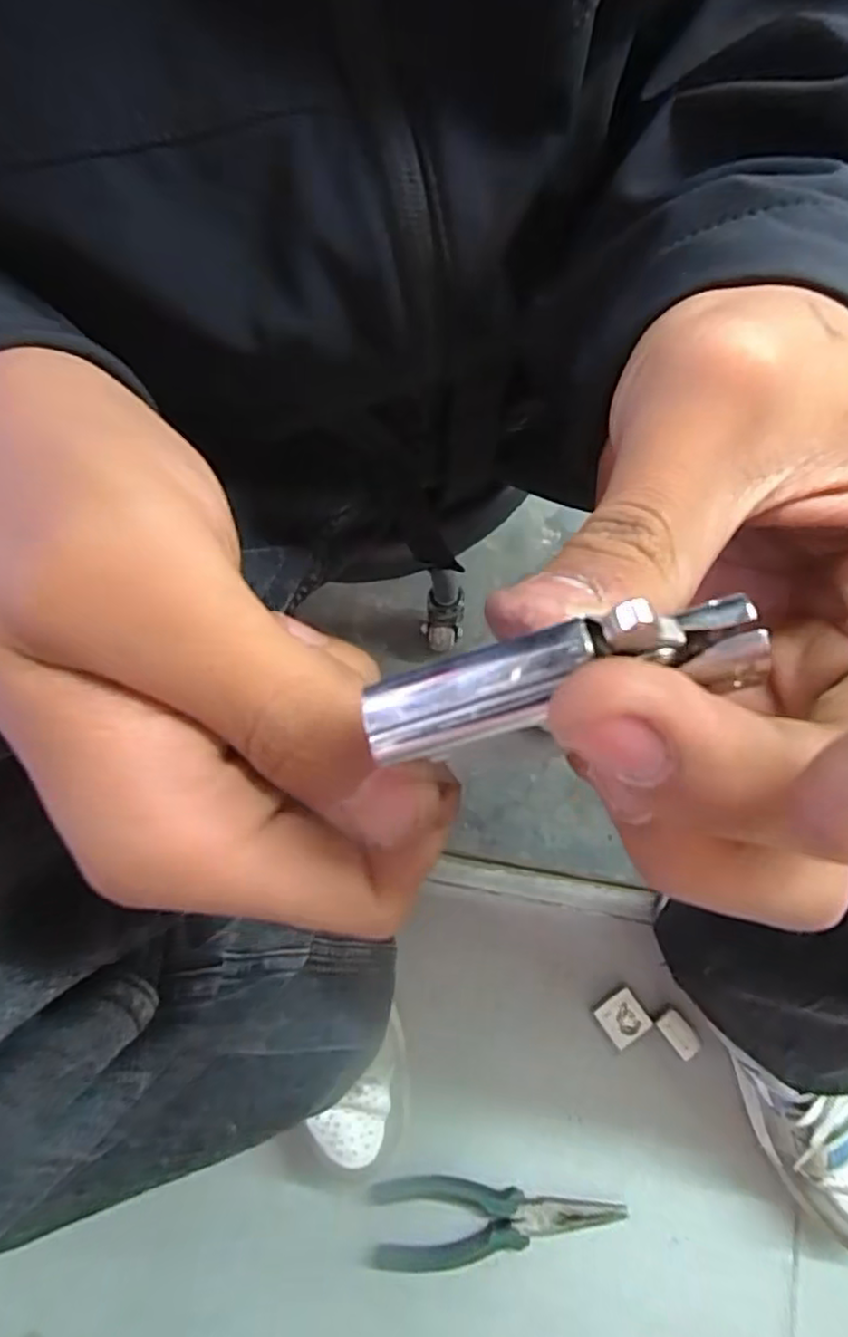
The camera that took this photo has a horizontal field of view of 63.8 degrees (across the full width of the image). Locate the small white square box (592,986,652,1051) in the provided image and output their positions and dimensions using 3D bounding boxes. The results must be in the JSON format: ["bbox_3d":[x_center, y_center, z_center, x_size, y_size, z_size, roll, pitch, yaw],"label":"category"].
[{"bbox_3d":[0.166,0.292,0.570,0.038,0.015,0.035,-34,77,-7],"label":"small white square box"}]

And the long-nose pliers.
[{"bbox_3d":[0.055,0.442,0.538,0.194,0.022,0.071,2,75,2],"label":"long-nose pliers"}]

